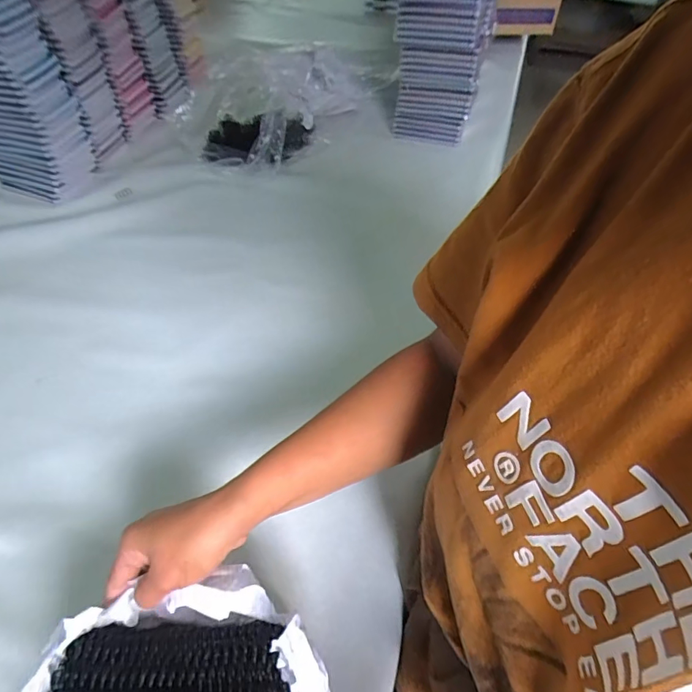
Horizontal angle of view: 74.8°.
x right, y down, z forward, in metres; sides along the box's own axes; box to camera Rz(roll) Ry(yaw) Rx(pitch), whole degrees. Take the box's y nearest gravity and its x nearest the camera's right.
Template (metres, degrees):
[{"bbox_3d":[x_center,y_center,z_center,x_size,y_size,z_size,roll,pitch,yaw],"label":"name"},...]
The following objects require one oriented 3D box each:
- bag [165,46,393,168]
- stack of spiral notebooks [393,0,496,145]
[{"bbox_3d":[-0.129,-0.482,0.859,0.223,0.150,0.388,32,57,22],"label":"bag"},{"bbox_3d":[0.165,-0.511,0.793,0.147,0.274,0.103,17,53,11],"label":"stack of spiral notebooks"}]

